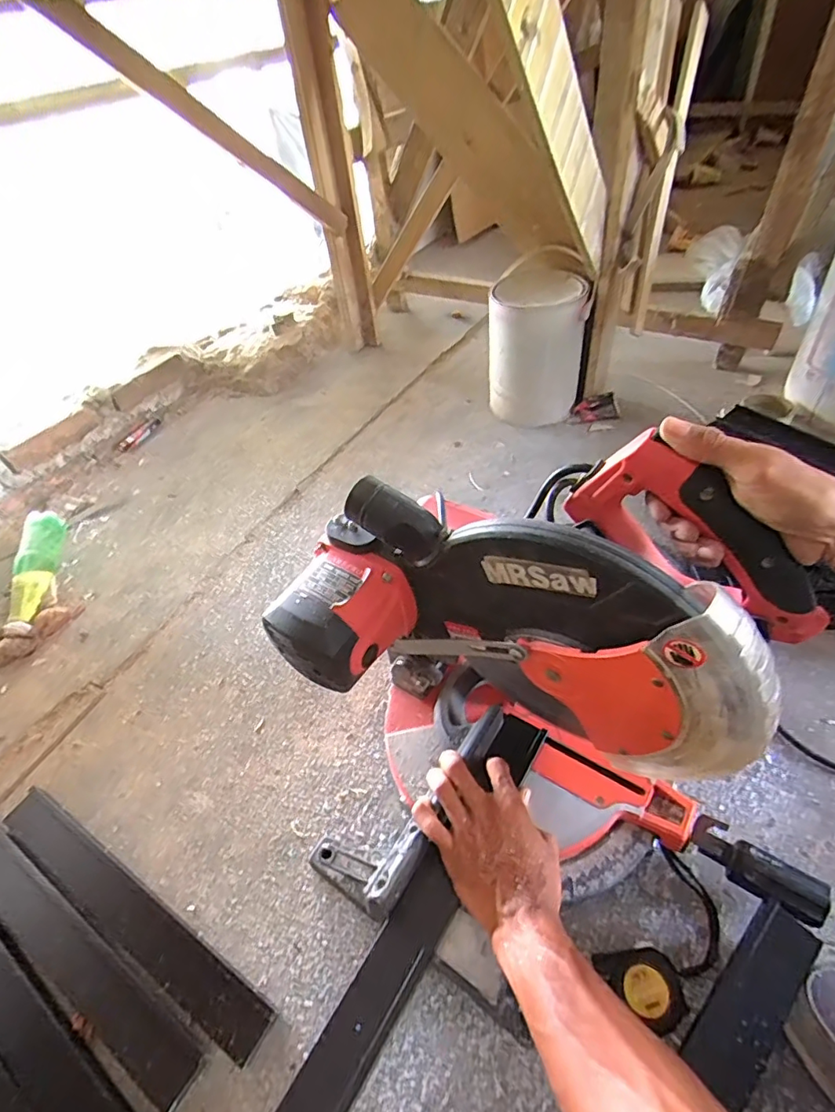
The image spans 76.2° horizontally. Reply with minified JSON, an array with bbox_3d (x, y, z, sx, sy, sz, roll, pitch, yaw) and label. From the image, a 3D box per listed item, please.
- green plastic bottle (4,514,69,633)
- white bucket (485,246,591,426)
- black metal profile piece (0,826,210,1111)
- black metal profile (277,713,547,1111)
[{"bbox_3d":[-0.607,0.026,0.848,0.065,0.070,0.221,-12,48,-8],"label":"green plastic bottle"},{"bbox_3d":[0.236,-0.425,1.065,0.183,0.248,0.200,7,48,9],"label":"white bucket"},{"bbox_3d":[-0.354,0.378,0.528,0.378,0.009,0.051,24,53,23],"label":"black metal profile piece"},{"bbox_3d":[0.010,0.300,0.463,0.043,0.016,0.387,25,54,23],"label":"black metal profile"}]

